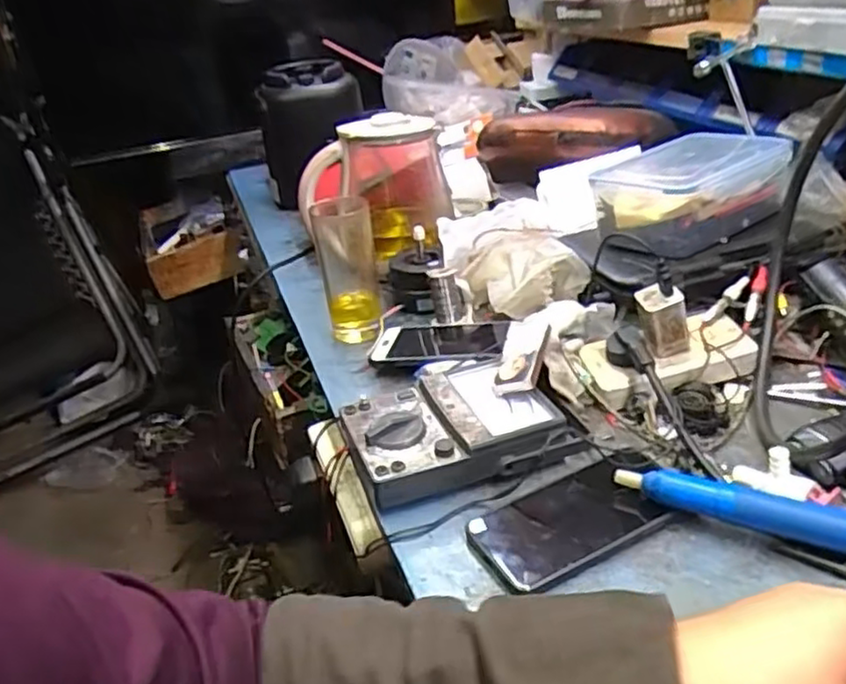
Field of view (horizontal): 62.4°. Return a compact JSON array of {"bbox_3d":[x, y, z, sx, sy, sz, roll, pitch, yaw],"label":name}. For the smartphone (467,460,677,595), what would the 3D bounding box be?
[{"bbox_3d":[0.105,0.131,0.511,0.132,0.015,0.081,-19,32,-21],"label":"smartphone"}]

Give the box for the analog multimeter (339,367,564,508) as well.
[{"bbox_3d":[0.025,0.072,0.595,0.168,0.044,0.119,-13,30,-13],"label":"analog multimeter"}]

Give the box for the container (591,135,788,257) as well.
[{"bbox_3d":[0.293,-0.167,0.767,0.192,0.075,0.142,-26,35,-32],"label":"container"}]

